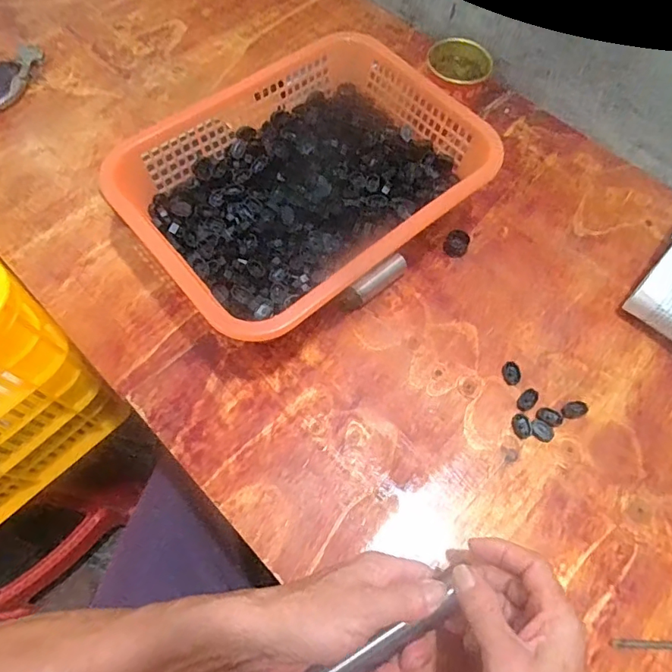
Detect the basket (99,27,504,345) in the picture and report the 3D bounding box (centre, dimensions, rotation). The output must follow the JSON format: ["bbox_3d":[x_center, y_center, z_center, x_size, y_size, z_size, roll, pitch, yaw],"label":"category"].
[{"bbox_3d":[-0.029,-0.154,0.515,0.337,0.089,0.254,-38,71,-17],"label":"basket"}]

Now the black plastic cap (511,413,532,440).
[{"bbox_3d":[0.172,0.083,0.455,0.017,0.004,0.023,0,65,-3],"label":"black plastic cap"}]

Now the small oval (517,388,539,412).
[{"bbox_3d":[0.181,0.061,0.466,0.014,0.004,0.024,39,69,14],"label":"small oval"}]

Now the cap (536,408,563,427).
[{"bbox_3d":[0.198,0.074,0.453,0.023,0.004,0.015,27,67,10],"label":"cap"}]

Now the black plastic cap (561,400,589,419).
[{"bbox_3d":[0.222,0.068,0.457,0.026,0.004,0.017,-19,68,-11],"label":"black plastic cap"}]

